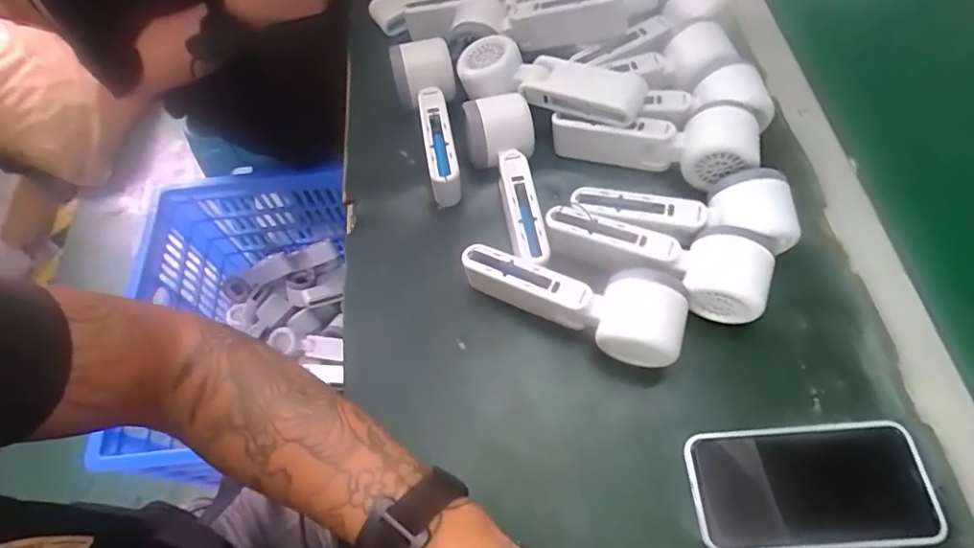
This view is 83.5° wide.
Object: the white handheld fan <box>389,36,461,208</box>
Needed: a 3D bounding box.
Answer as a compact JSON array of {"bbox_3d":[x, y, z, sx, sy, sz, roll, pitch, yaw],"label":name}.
[{"bbox_3d":[-0.046,-0.135,0.488,0.055,0.054,0.157,-13,62,-3],"label":"white handheld fan"}]

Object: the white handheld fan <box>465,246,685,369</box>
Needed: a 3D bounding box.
[{"bbox_3d":[0.061,0.015,0.398,0.165,0.054,0.057,18,65,13],"label":"white handheld fan"}]

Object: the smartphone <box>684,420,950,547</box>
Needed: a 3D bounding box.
[{"bbox_3d":[0.209,0.138,0.356,0.146,0.010,0.076,-4,62,1],"label":"smartphone"}]

